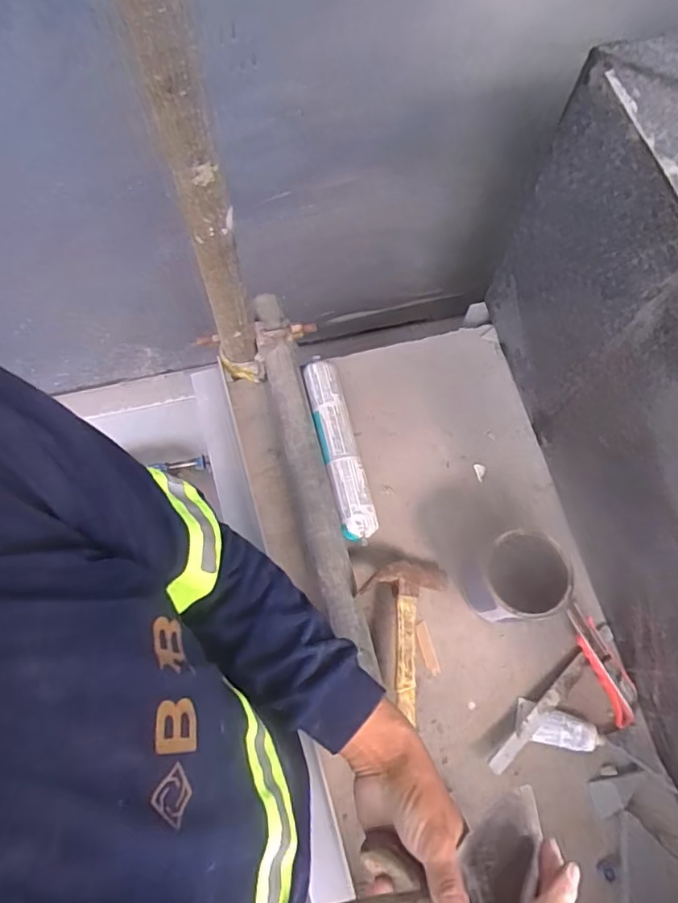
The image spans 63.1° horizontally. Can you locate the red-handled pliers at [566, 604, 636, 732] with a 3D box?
[{"bbox_3d":[0.336,0.264,0.696,0.041,0.031,0.146,-19,71,-7],"label":"red-handled pliers"}]

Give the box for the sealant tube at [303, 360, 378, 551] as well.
[{"bbox_3d":[-0.001,-0.002,0.800,0.052,0.055,0.276,-13,71,-5],"label":"sealant tube"}]

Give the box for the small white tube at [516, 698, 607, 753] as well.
[{"bbox_3d":[0.270,0.342,0.677,0.100,0.022,0.041,18,71,6],"label":"small white tube"}]

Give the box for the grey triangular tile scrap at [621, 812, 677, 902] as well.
[{"bbox_3d":[0.356,0.488,0.620,0.069,0.007,0.121,4,62,18],"label":"grey triangular tile scrap"}]

